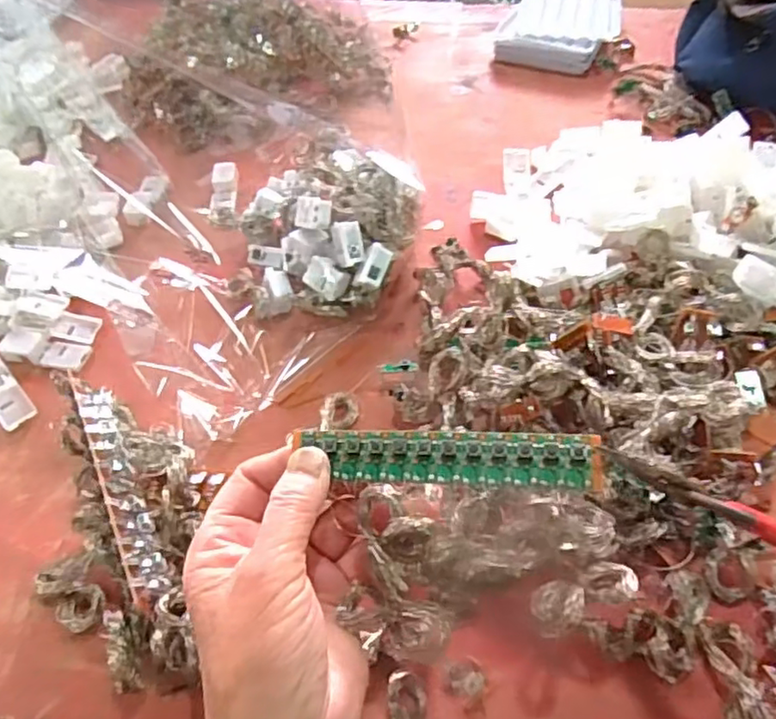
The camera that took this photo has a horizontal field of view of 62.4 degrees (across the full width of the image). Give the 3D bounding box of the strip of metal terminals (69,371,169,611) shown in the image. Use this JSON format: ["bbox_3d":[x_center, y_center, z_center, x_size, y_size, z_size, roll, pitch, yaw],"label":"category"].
[{"bbox_3d":[-0.127,0.057,0.303,0.012,0.024,0.122,-24,55,-13],"label":"strip of metal terminals"}]

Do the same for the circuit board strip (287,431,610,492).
[{"bbox_3d":[0.023,0.039,0.258,0.120,0.004,0.021,0,73,13],"label":"circuit board strip"}]

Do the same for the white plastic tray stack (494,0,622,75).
[{"bbox_3d":[0.167,-0.320,0.605,0.097,0.020,0.147,18,56,16],"label":"white plastic tray stack"}]

